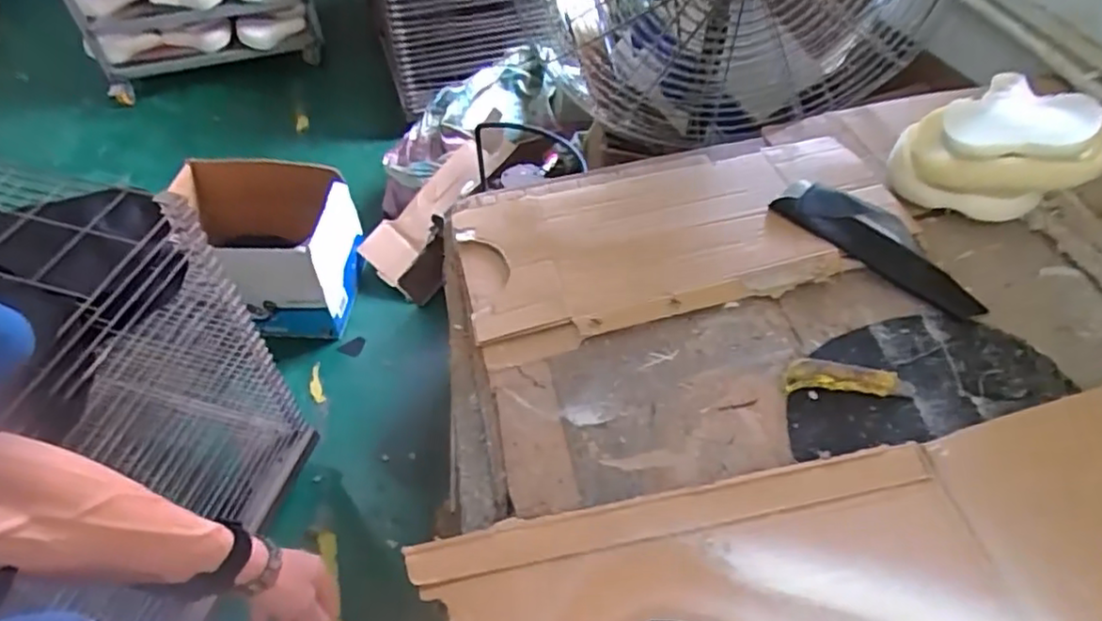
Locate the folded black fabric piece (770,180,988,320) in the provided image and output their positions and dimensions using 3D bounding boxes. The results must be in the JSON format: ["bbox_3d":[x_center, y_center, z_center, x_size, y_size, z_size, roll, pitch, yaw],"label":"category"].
[{"bbox_3d":[0.433,-0.088,0.858,0.284,0.046,0.081,34,61,27],"label":"folded black fabric piece"}]

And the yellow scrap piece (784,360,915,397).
[{"bbox_3d":[0.339,0.078,0.749,0.142,0.014,0.043,2,54,2],"label":"yellow scrap piece"}]

